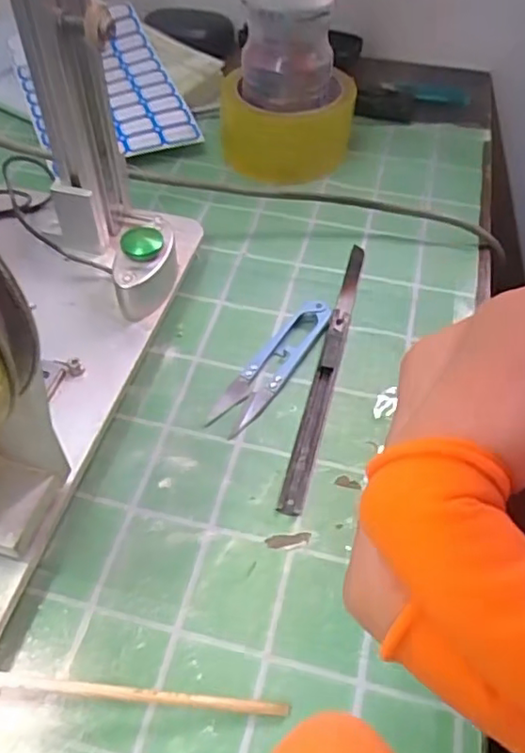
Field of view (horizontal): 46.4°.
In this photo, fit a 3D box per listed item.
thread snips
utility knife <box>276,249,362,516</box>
[{"bbox_3d":[0.005,-0.009,0.341,0.027,0.011,0.099,27,56,21],"label":"thread snips"},{"bbox_3d":[0.038,-0.011,0.347,0.011,0.005,0.197,12,52,10],"label":"utility knife"}]

